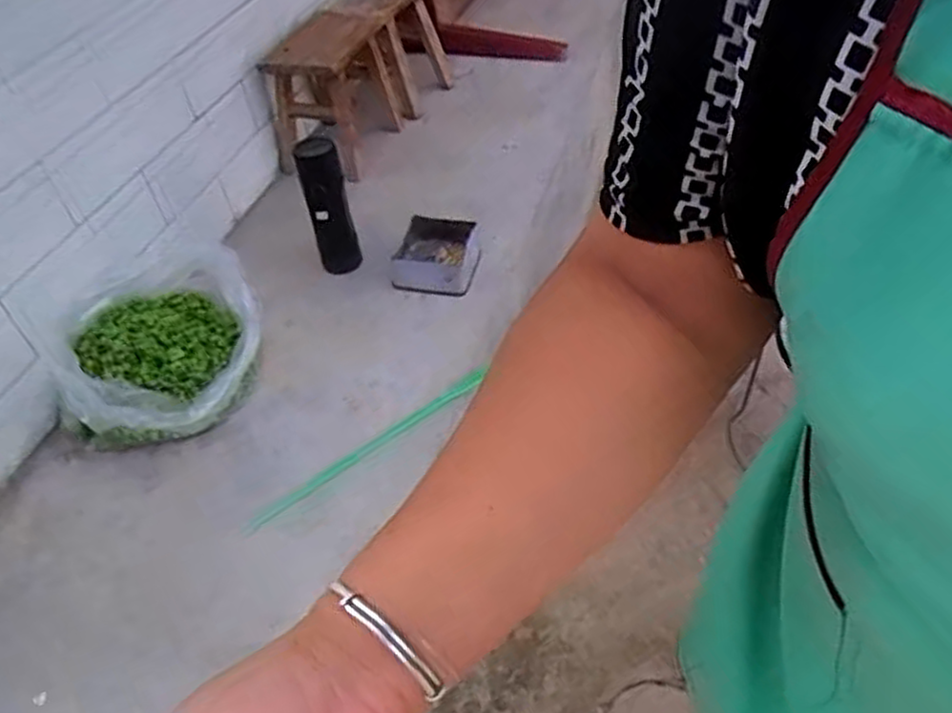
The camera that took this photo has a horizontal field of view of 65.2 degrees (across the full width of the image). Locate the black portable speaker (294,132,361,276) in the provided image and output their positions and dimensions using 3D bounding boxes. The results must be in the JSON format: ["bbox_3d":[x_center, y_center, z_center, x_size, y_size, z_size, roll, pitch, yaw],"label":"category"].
[{"bbox_3d":[-0.220,-0.220,1.120,0.066,0.211,0.065,-12,47,-8],"label":"black portable speaker"}]

